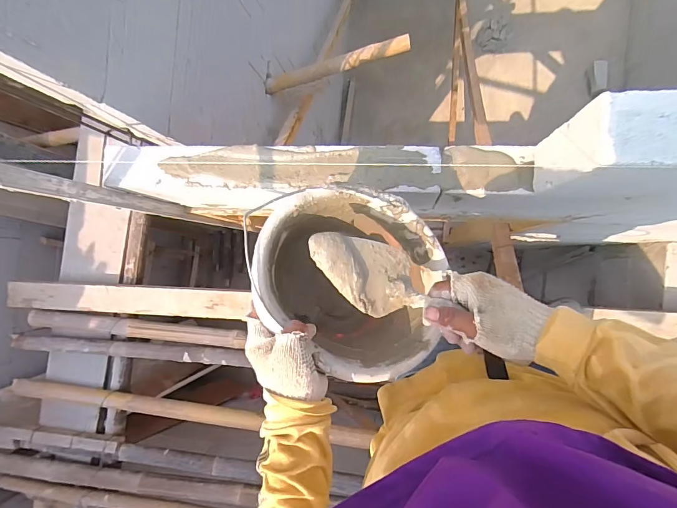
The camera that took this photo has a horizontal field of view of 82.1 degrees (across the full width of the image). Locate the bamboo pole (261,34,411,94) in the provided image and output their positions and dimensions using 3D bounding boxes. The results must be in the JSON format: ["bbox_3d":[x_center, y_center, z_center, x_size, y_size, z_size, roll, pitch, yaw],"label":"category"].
[{"bbox_3d":[-0.006,-0.702,1.440,0.547,0.054,0.058,-15,87,9],"label":"bamboo pole"}]

